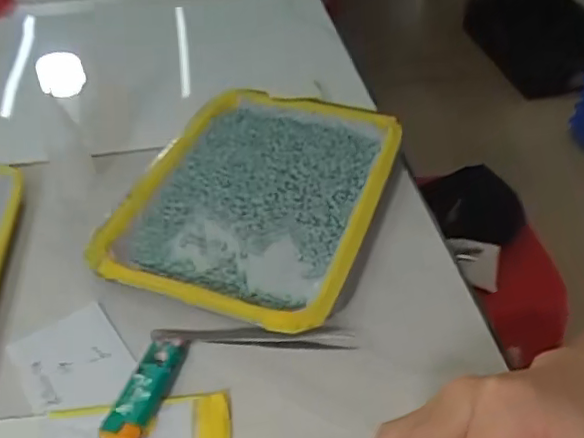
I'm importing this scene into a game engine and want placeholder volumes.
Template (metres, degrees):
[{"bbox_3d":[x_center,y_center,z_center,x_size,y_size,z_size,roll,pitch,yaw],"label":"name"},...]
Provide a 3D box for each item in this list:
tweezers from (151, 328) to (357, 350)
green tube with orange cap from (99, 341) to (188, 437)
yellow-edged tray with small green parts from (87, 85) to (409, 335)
[{"bbox_3d":[-0.027,0.075,0.390,0.131,0.015,0.014,1,42,3],"label":"tweezers"},{"bbox_3d":[-0.088,0.103,0.360,0.023,0.013,0.075,9,43,12],"label":"green tube with orange cap"},{"bbox_3d":[-0.024,-0.023,0.487,0.187,0.021,0.255,12,44,15],"label":"yellow-edged tray with small green parts"}]

